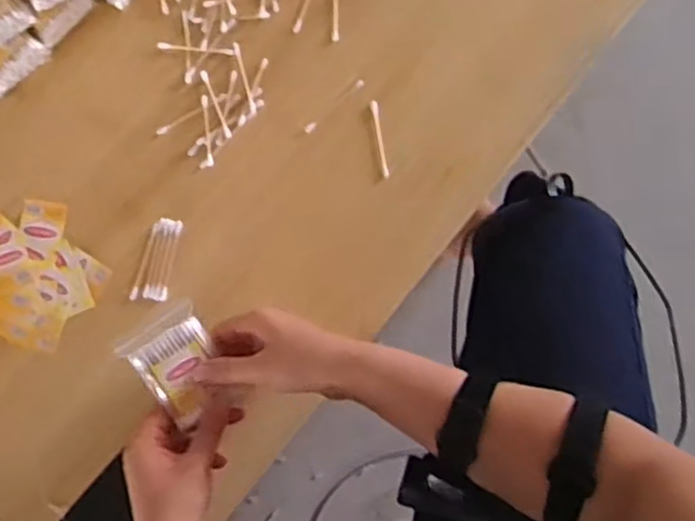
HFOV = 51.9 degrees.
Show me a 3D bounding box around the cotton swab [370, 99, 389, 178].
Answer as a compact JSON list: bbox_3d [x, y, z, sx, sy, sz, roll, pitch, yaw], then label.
[{"bbox_3d":[0.029,-0.112,0.658,0.008,0.004,0.074,-9,80,-1],"label":"cotton swab"}]

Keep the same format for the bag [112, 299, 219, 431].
[{"bbox_3d":[-0.131,0.081,0.557,0.062,0.017,0.079,-35,82,-5],"label":"bag"}]

